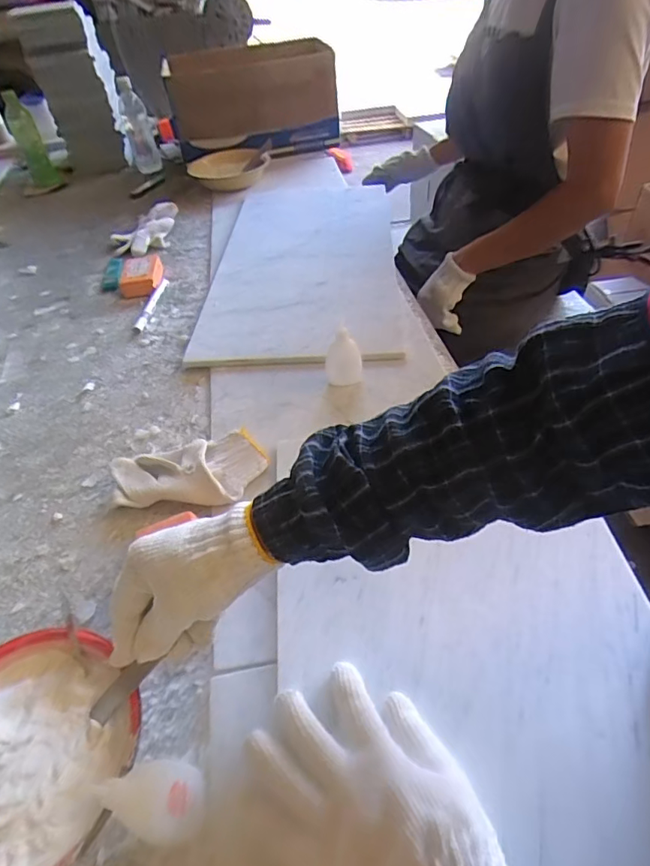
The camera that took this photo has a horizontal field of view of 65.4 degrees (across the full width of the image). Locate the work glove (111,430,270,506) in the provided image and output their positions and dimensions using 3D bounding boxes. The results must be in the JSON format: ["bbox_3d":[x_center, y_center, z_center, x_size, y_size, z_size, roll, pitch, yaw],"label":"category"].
[{"bbox_3d":[-0.146,0.042,0.553,0.165,0.041,0.092,-7,46,-2],"label":"work glove"}]

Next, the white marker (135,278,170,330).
[{"bbox_3d":[-0.289,-0.221,0.850,0.017,0.015,0.164,-1,46,4],"label":"white marker"}]

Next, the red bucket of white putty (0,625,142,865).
[{"bbox_3d":[-0.214,0.234,0.361,0.157,0.045,0.163,-3,46,3],"label":"red bucket of white putty"}]

